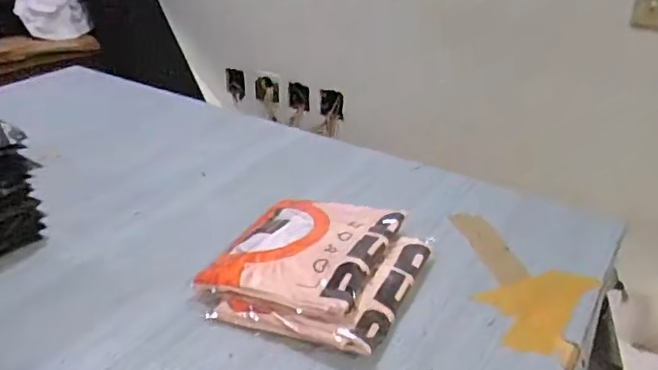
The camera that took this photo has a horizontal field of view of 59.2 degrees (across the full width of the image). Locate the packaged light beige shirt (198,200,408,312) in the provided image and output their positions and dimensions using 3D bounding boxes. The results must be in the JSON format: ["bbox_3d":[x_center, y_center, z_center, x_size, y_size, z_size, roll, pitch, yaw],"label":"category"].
[{"bbox_3d":[-0.024,0.072,0.714,0.182,0.020,0.241,10,27,21],"label":"packaged light beige shirt"}]

